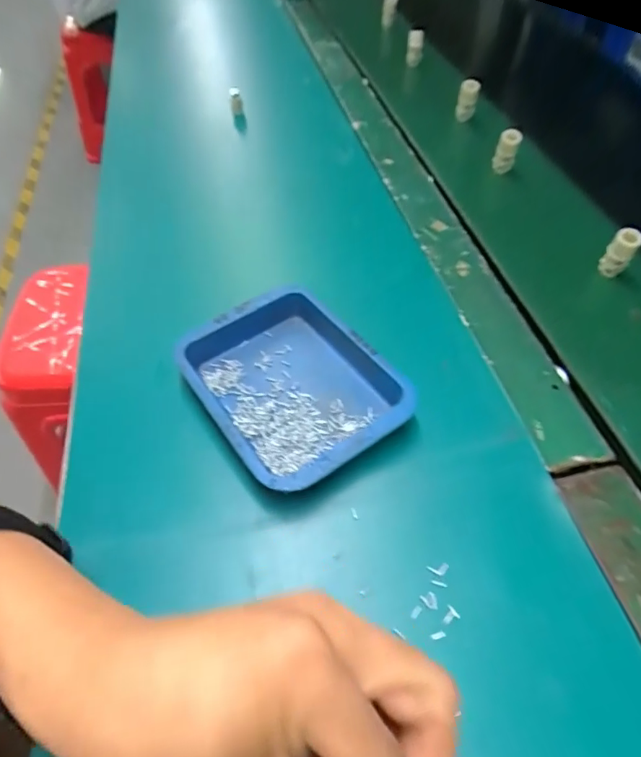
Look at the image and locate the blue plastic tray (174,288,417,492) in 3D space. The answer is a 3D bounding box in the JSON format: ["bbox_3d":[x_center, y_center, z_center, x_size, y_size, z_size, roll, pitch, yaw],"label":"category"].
[{"bbox_3d":[-0.021,0.003,0.350,0.117,0.024,0.150,-30,58,-20],"label":"blue plastic tray"}]

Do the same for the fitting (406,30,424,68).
[{"bbox_3d":[0.138,-0.486,0.727,0.024,0.041,0.023,6,53,5],"label":"fitting"}]

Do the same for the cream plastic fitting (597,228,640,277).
[{"bbox_3d":[0.261,-0.109,0.431,0.022,0.042,0.016,27,57,20],"label":"cream plastic fitting"}]

